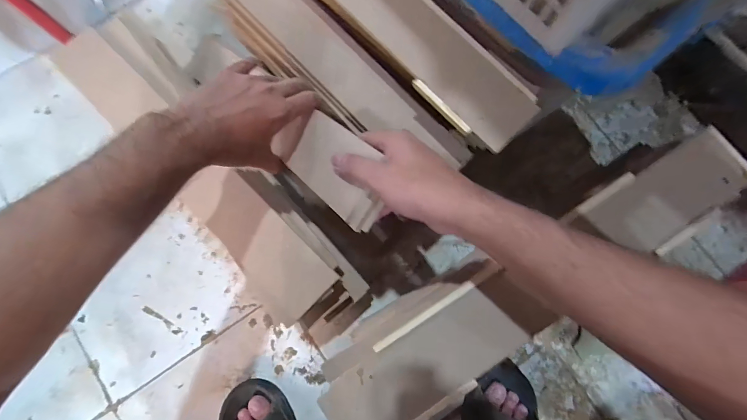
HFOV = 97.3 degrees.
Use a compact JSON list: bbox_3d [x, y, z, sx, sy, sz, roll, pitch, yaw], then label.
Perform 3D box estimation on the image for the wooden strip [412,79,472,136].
[{"bbox_3d":[0.068,-0.103,0.330,0.008,0.006,0.076,-43,83,-6],"label":"wooden strip"}]

